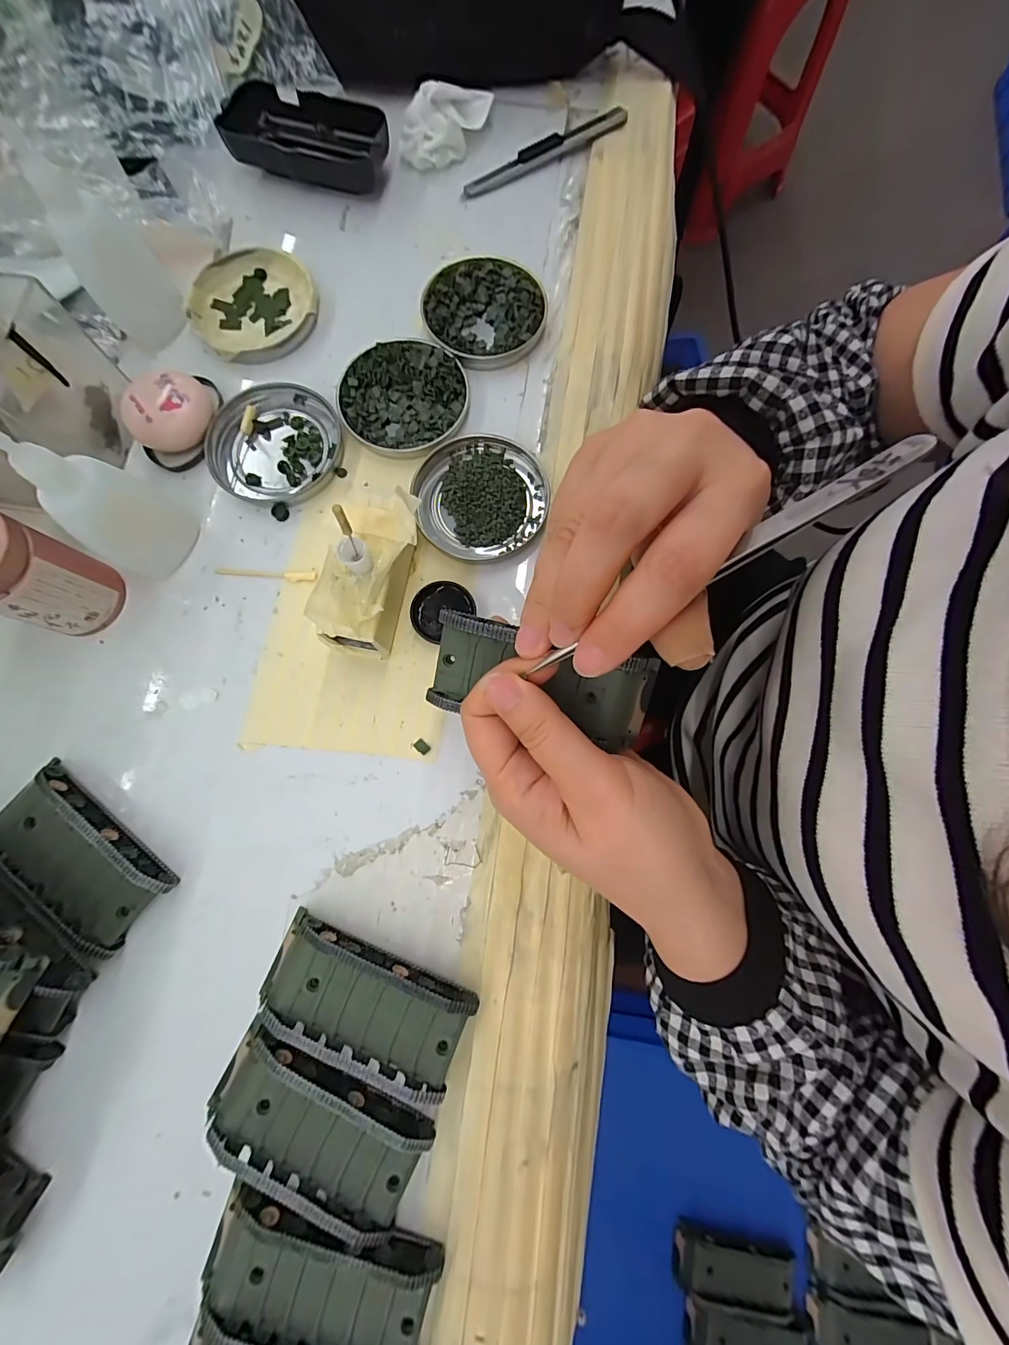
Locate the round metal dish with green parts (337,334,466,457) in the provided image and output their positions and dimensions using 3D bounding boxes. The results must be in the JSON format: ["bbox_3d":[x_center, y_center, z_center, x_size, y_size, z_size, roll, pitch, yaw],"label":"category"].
[{"bbox_3d":[-0.063,-0.170,0.277,0.077,0.009,0.075,-15,79,-2],"label":"round metal dish with green parts"}]

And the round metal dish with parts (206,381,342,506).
[{"bbox_3d":[-0.139,-0.139,0.272,0.074,0.010,0.077,-2,79,0],"label":"round metal dish with parts"}]

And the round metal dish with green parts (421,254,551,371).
[{"bbox_3d":[-0.013,-0.233,0.290,0.076,0.011,0.077,0,79,0],"label":"round metal dish with green parts"}]

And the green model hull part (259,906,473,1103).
[{"bbox_3d":[-0.066,0.155,0.209,0.095,0.021,0.044,22,80,5],"label":"green model hull part"}]

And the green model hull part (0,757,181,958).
[{"bbox_3d":[-0.213,0.092,0.224,0.089,0.022,0.043,39,82,7],"label":"green model hull part"}]

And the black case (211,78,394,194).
[{"bbox_3d":[-0.137,-0.364,0.309,0.114,0.027,0.054,16,79,3],"label":"black case"}]

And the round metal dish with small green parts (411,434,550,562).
[{"bbox_3d":[-0.013,-0.104,0.265,0.078,0.007,0.073,0,79,0],"label":"round metal dish with small green parts"}]

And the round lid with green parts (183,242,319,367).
[{"bbox_3d":[-0.164,-0.239,0.291,0.081,0.009,0.077,0,79,0],"label":"round lid with green parts"}]

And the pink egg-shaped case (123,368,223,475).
[{"bbox_3d":[-0.196,-0.154,0.268,0.055,0.024,0.043,-38,81,-7],"label":"pink egg-shaped case"}]

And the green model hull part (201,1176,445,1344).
[{"bbox_3d":[-0.080,0.257,0.189,0.097,0.016,0.048,20,80,4],"label":"green model hull part"}]

